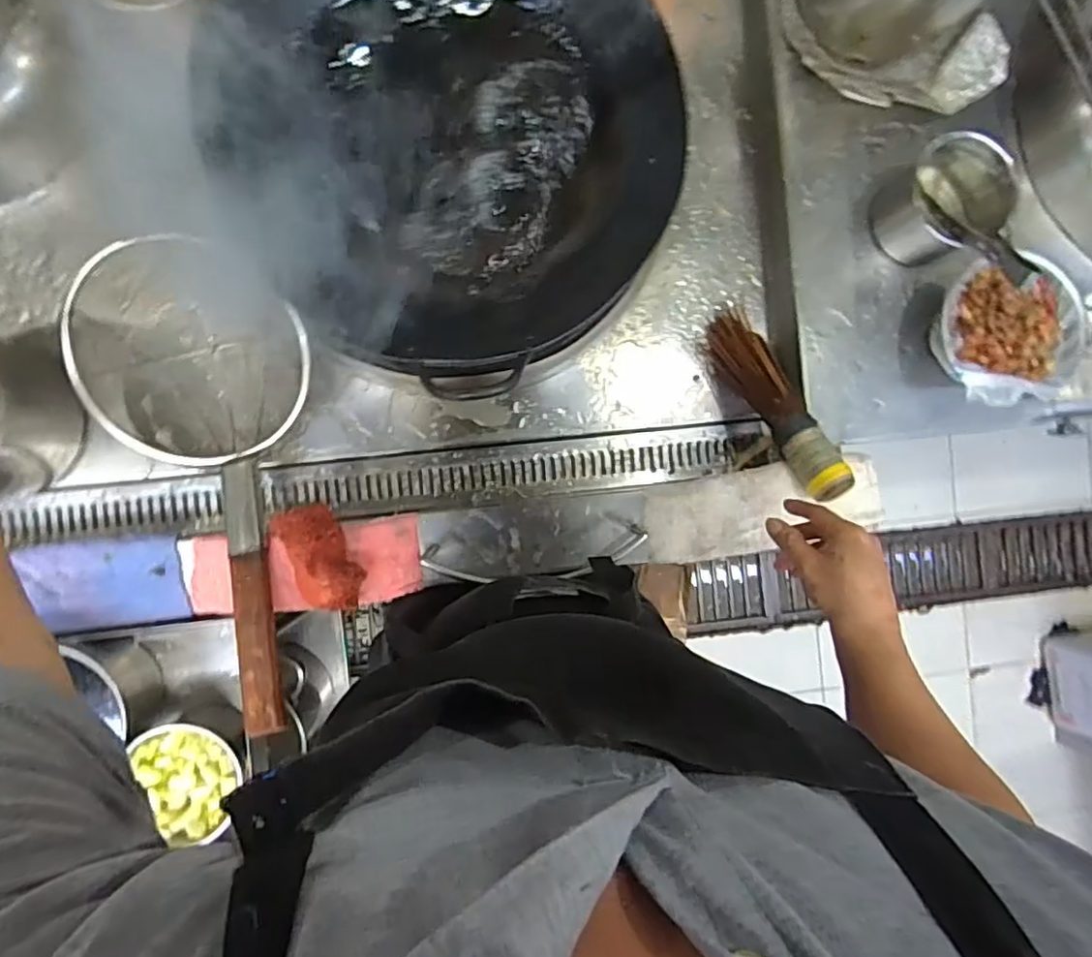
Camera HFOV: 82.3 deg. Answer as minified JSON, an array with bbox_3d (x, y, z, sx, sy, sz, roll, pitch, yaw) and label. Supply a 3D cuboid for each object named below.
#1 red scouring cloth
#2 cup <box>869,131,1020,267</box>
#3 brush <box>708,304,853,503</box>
[{"bbox_3d":[-0.234,0.085,0.646,0.067,0.047,0.116,-25,92,-6],"label":"red scouring cloth"},{"bbox_3d":[0.456,-0.319,0.728,0.095,0.113,0.121,-42,94,-5],"label":"cup"},{"bbox_3d":[0.268,-0.092,0.746,0.051,0.062,0.264,-23,66,-6],"label":"brush"}]

